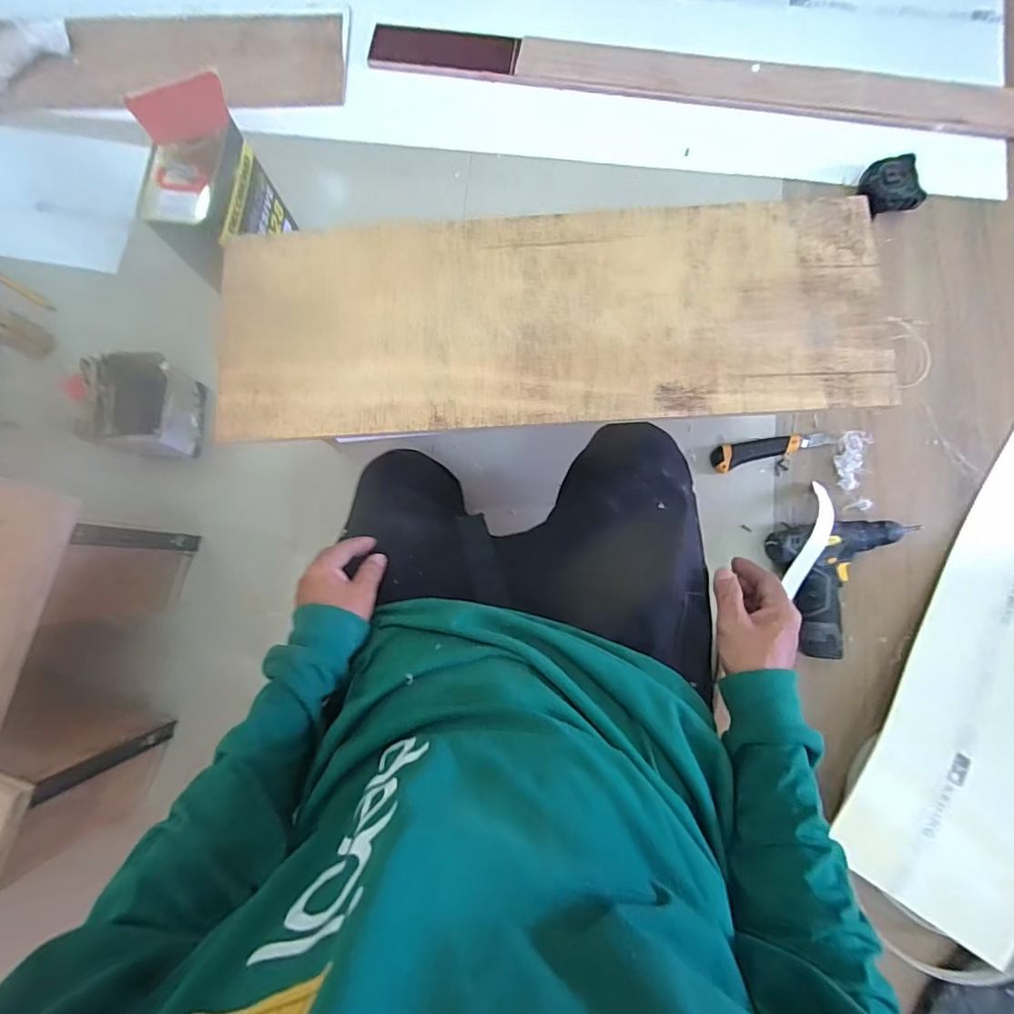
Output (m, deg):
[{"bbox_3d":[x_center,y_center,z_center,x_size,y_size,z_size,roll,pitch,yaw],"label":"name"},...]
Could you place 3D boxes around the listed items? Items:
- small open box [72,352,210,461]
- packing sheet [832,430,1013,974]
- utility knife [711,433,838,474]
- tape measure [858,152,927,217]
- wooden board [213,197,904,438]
[{"bbox_3d":[-0.551,-0.152,0.776,0.131,0.131,0.140,6,82,3],"label":"small open box"},{"bbox_3d":[0.711,0.217,0.701,0.244,0.056,0.707,31,84,6],"label":"packing sheet"},{"bbox_3d":[0.413,-0.094,0.790,0.185,0.018,0.039,-14,82,0],"label":"utility knife"},{"bbox_3d":[0.624,-0.523,0.825,0.086,0.036,0.087,-9,82,0],"label":"tape measure"},{"bbox_3d":[0.042,-0.204,0.548,0.702,0.009,0.242,-3,82,1],"label":"wooden board"}]

